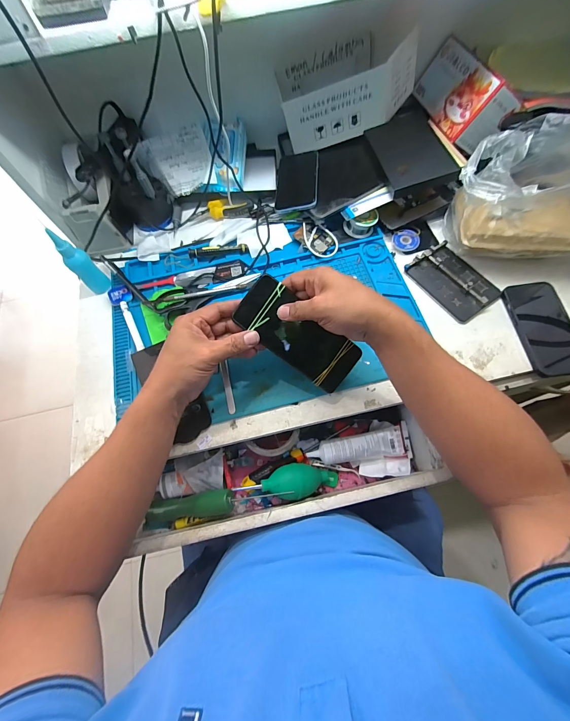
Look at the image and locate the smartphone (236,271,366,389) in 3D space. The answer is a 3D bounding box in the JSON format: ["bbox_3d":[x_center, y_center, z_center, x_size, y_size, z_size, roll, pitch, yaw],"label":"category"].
[{"bbox_3d":[0.019,-0.031,0.391,0.166,0.007,0.074,37,93,-10],"label":"smartphone"}]

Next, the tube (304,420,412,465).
[{"bbox_3d":[0.118,0.135,0.469,0.158,0.026,0.043,-10,68,-1],"label":"tube"}]

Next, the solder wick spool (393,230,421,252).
[{"bbox_3d":[0.209,-0.208,0.519,0.044,0.009,0.041,-1,68,3],"label":"solder wick spool"}]

